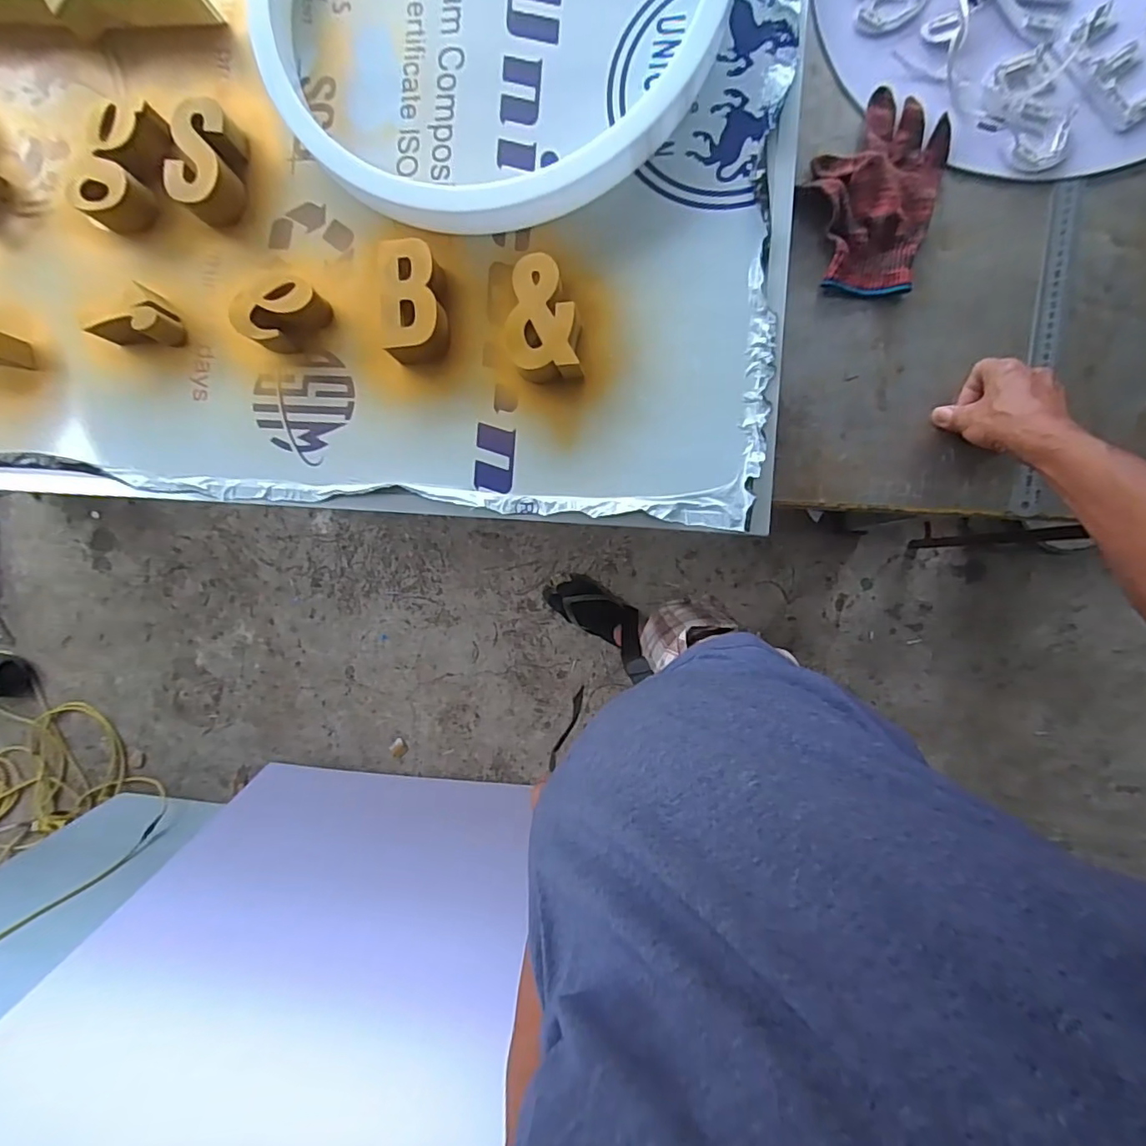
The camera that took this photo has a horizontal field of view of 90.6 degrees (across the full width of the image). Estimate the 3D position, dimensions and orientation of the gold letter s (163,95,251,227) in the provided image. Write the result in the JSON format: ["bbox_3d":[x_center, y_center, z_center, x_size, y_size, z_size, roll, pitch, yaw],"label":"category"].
[{"bbox_3d":[-0.409,-0.456,0.628,0.072,0.053,0.115,3,89,8],"label":"gold letter s"}]

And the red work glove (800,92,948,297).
[{"bbox_3d":[0.298,-0.379,0.564,0.119,0.025,0.189,15,91,8],"label":"red work glove"}]

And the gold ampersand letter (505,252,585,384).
[{"bbox_3d":[-0.030,-0.254,0.571,0.076,0.042,0.113,-2,89,8],"label":"gold ampersand letter"}]

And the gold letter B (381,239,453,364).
[{"bbox_3d":[-0.166,-0.283,0.591,0.064,0.040,0.115,-4,89,8],"label":"gold letter B"}]

